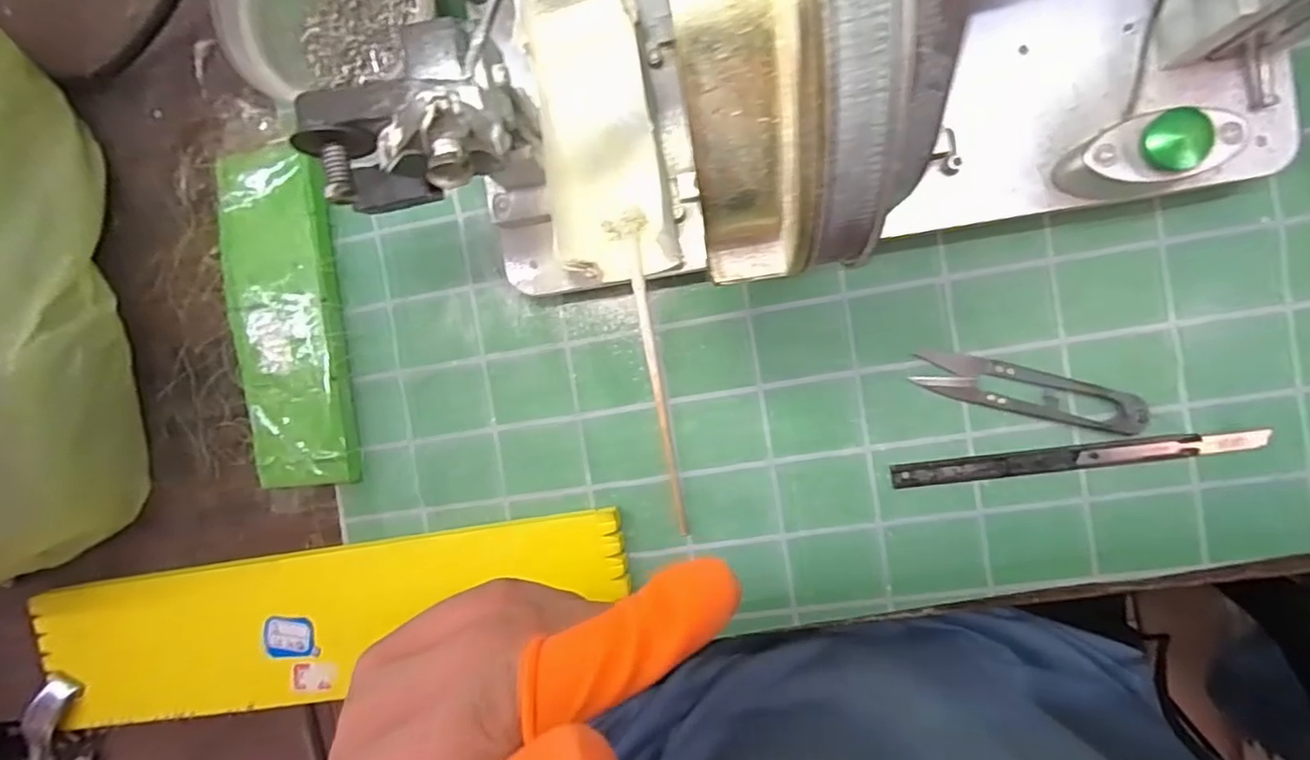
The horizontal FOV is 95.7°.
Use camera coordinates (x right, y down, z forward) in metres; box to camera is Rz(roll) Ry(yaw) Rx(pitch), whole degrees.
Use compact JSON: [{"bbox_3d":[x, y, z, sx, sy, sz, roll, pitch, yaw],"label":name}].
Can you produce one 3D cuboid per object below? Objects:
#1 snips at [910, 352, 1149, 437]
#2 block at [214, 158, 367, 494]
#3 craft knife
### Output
[{"bbox_3d":[0.176,0.006,0.280,0.098,0.011,0.021,14,95,6],"label":"snips"},{"bbox_3d":[-0.197,-0.030,0.320,0.059,0.014,0.175,-5,93,7],"label":"block"},{"bbox_3d":[0.197,0.037,0.280,0.159,0.009,0.012,-8,92,8],"label":"craft knife"}]

